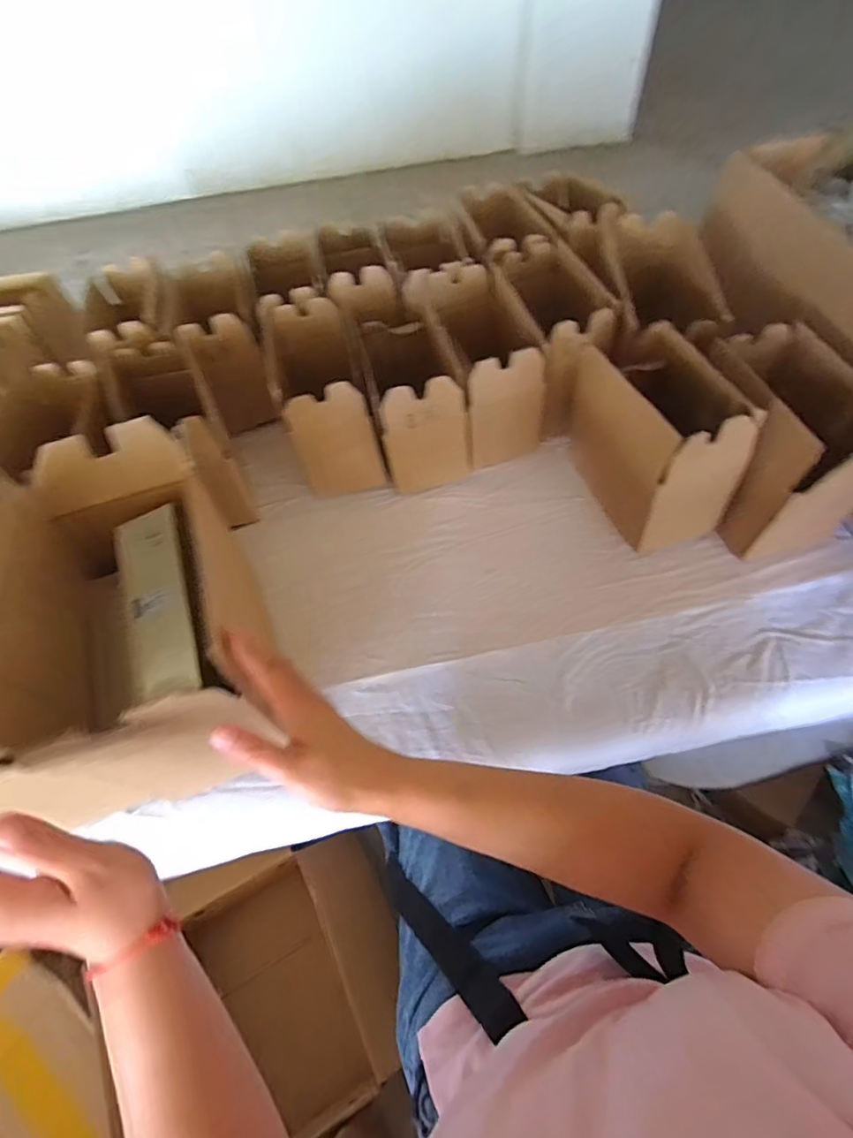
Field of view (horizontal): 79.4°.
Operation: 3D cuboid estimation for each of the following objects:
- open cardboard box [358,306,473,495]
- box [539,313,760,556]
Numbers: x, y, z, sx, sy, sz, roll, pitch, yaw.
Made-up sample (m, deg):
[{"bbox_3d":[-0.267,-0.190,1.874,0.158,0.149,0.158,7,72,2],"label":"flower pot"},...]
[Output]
[{"bbox_3d":[-0.019,-0.225,0.659,0.106,0.162,0.184,-14,57,-4],"label":"open cardboard box"},{"bbox_3d":[0.234,-0.162,0.590,0.098,0.180,0.245,-18,57,-6],"label":"box"}]

